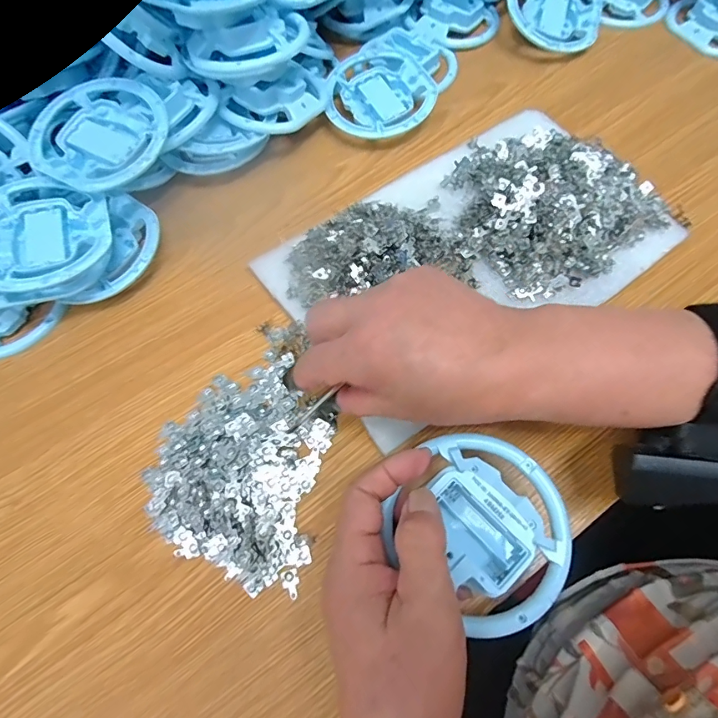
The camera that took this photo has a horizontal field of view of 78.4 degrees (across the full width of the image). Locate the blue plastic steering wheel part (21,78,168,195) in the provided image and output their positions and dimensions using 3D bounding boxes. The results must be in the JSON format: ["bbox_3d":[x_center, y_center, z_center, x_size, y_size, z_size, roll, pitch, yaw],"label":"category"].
[{"bbox_3d":[-0.199,-0.173,0.345,0.105,0.026,0.097,0,67,1],"label":"blue plastic steering wheel part"}]

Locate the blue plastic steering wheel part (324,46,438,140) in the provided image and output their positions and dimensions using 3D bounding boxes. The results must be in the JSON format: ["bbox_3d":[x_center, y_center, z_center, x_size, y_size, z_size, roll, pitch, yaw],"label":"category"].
[{"bbox_3d":[0.015,-0.253,0.425,0.101,0.030,0.111,0,67,1],"label":"blue plastic steering wheel part"}]

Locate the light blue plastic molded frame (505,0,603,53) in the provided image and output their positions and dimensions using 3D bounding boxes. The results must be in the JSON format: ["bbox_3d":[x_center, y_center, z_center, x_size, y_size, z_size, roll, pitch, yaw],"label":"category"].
[{"bbox_3d":[0.202,-0.363,0.459,0.103,0.021,0.101,23,76,-6],"label":"light blue plastic molded frame"}]

